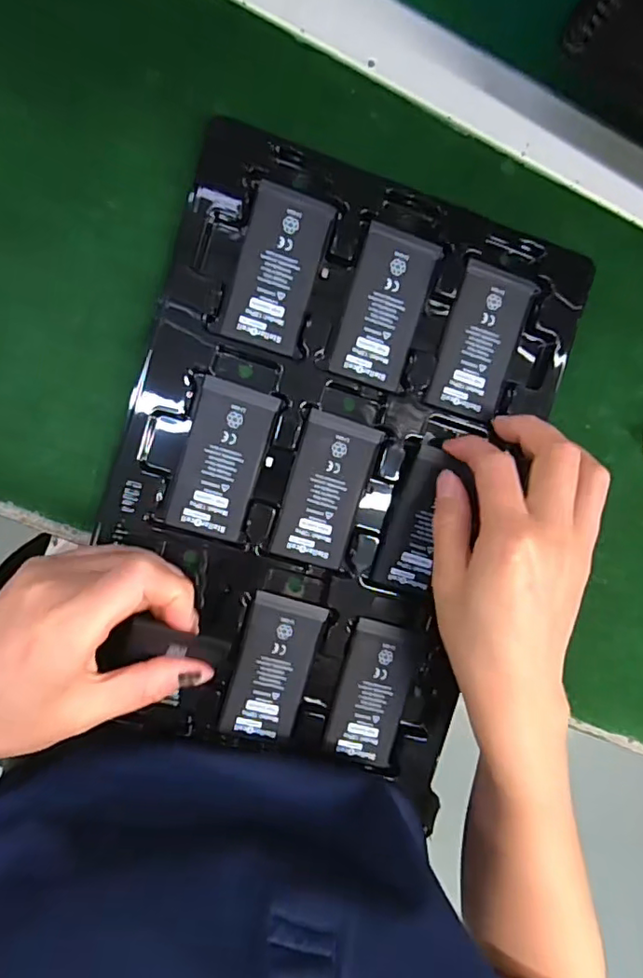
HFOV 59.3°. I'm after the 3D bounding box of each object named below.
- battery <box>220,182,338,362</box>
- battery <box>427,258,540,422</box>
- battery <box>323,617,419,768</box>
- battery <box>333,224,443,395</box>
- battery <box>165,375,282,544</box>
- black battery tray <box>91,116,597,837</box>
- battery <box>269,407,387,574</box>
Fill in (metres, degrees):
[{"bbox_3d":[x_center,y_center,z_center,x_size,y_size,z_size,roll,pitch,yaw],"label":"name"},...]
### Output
[{"bbox_3d":[-0.023,-0.119,0.308,0.043,0.004,0.085,16,94,-9],"label":"battery"},{"bbox_3d":[0.093,-0.085,0.326,0.043,0.004,0.086,16,94,-9],"label":"battery"},{"bbox_3d":[0.031,0.122,0.337,0.042,0.004,0.083,15,94,-9],"label":"battery"},{"bbox_3d":[0.036,-0.102,0.318,0.042,0.004,0.085,17,94,-9],"label":"battery"},{"bbox_3d":[-0.055,-0.015,0.314,0.043,0.004,0.084,17,94,-9],"label":"battery"},{"bbox_3d":[0.004,-0.008,0.321,0.225,0.015,0.327,17,94,-9],"label":"black battery tray"},{"bbox_3d":[0.003,0.001,0.324,0.044,0.004,0.084,16,94,-9],"label":"battery"}]

